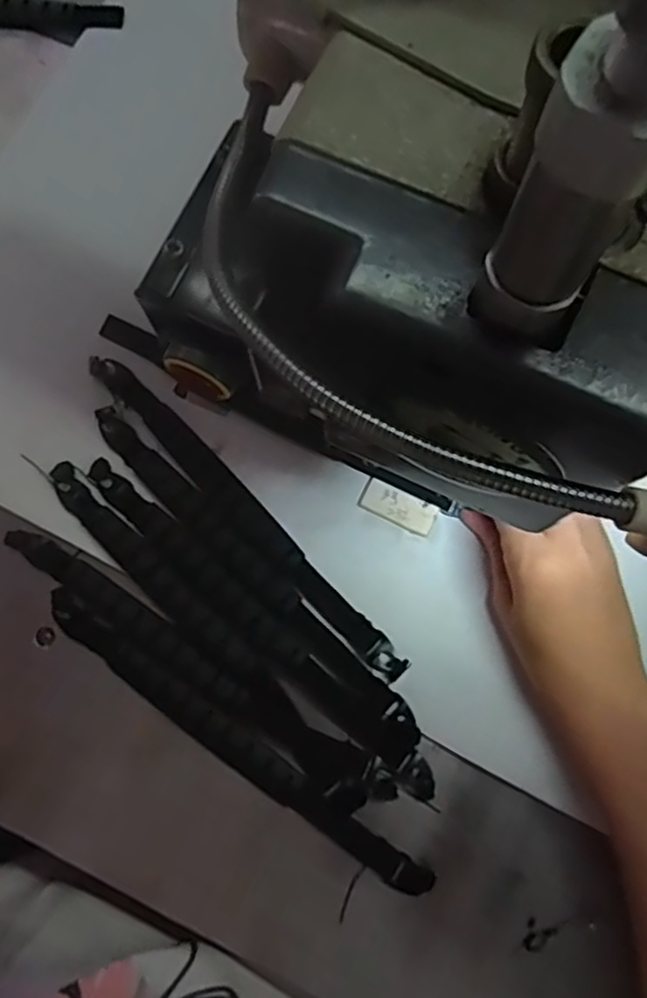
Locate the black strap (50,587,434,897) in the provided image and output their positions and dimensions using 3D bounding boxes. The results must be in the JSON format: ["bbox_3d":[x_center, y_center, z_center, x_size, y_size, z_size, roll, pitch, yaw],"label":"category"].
[{"bbox_3d":[-0.046,0.119,0.338,0.228,0.004,0.019,35,81,8],"label":"black strap"}]

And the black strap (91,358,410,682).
[{"bbox_3d":[-0.043,0.006,0.361,0.018,0.004,0.228,-43,81,-7],"label":"black strap"}]

